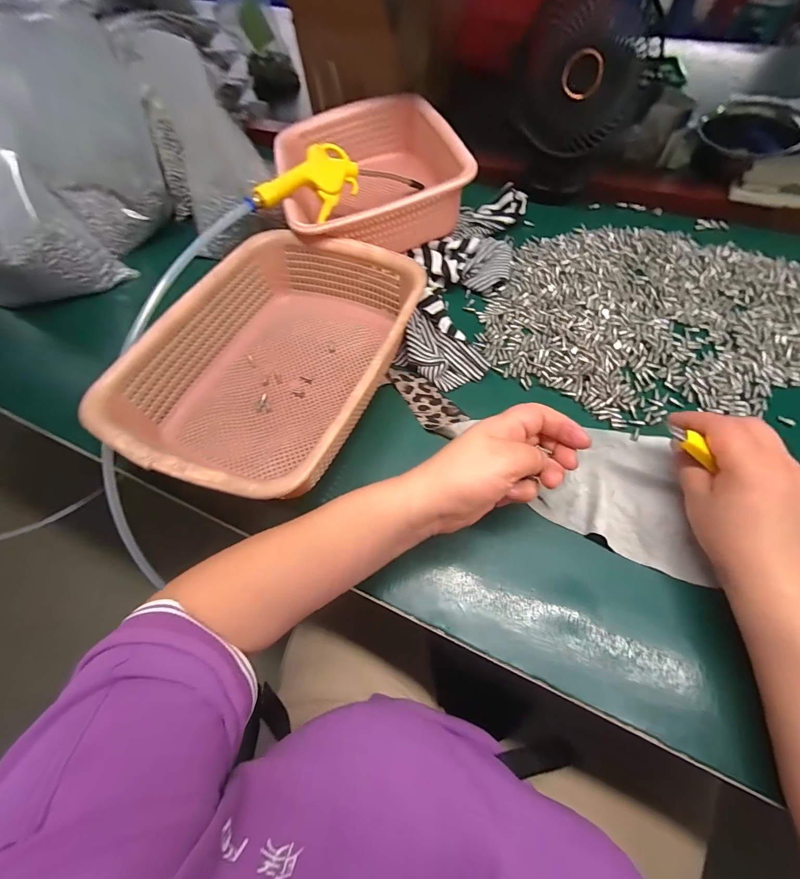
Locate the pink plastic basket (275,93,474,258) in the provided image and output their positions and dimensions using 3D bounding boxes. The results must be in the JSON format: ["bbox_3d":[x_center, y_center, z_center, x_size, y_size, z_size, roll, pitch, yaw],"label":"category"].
[{"bbox_3d":[-0.050,-0.347,0.491,0.222,0.073,0.293,-14,60,-4],"label":"pink plastic basket"}]

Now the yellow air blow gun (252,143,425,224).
[{"bbox_3d":[-0.072,-0.322,0.472,0.233,0.055,0.061,-30,62,-27],"label":"yellow air blow gun"}]

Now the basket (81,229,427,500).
[{"bbox_3d":[-0.114,-0.082,0.375,0.214,0.084,0.298,20,64,15],"label":"basket"}]

